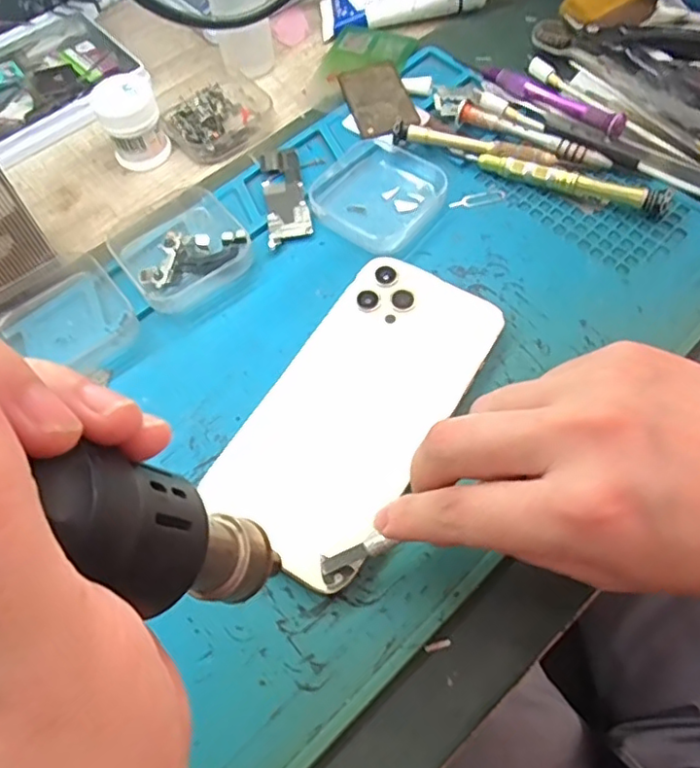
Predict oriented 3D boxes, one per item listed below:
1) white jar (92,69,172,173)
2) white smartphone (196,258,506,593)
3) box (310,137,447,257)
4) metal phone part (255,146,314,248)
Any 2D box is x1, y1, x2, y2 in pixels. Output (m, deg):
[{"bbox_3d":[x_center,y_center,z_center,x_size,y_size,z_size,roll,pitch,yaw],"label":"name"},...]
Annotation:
[{"bbox_3d":[-0.130,-0.157,0.369,0.034,0.045,0.031,-1,62,1],"label":"white jar"},{"bbox_3d":[0.004,0.007,0.284,0.077,0.008,0.155,30,68,16],"label":"white smartphone"},{"bbox_3d":[0.014,-0.108,0.345,0.068,0.014,0.070,35,69,18],"label":"box"},{"bbox_3d":[-0.037,-0.107,0.351,0.024,0.005,0.067,-9,63,-3],"label":"metal phone part"}]

